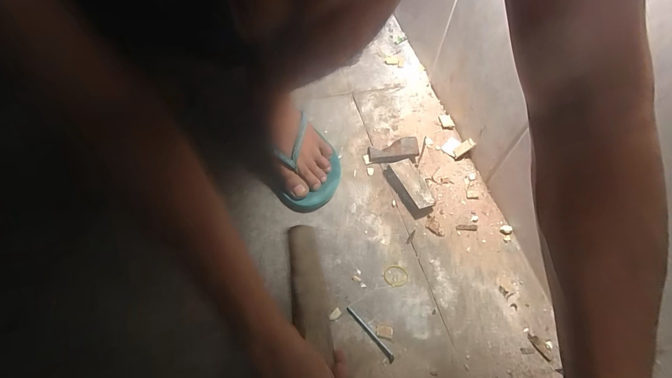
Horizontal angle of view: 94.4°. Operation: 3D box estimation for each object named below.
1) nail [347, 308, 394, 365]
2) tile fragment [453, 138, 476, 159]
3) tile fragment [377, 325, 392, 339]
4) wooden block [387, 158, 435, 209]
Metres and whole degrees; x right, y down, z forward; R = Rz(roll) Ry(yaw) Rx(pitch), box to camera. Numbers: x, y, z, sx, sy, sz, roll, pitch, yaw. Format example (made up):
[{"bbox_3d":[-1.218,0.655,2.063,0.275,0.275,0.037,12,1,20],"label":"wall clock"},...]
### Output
[{"bbox_3d":[0.040,0.171,0.368,0.007,0.004,0.076,-35,64,-21],"label":"nail"},{"bbox_3d":[0.209,-0.066,0.511,0.037,0.006,0.016,-41,60,17],"label":"tile fragment"},{"bbox_3d":[0.058,0.169,0.370,0.019,0.004,0.013,7,57,3],"label":"tile fragment"},{"bbox_3d":[0.116,-0.006,0.475,0.038,0.021,0.085,-21,60,-14],"label":"wooden block"}]

